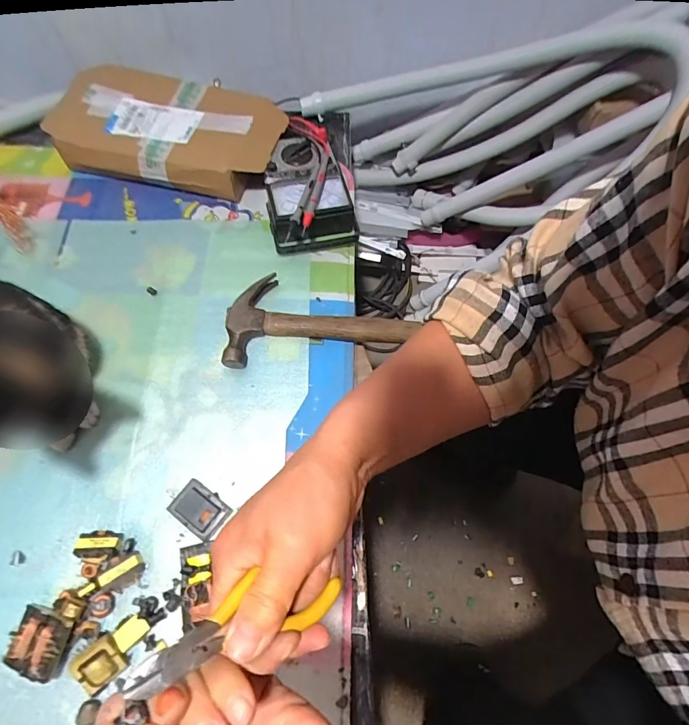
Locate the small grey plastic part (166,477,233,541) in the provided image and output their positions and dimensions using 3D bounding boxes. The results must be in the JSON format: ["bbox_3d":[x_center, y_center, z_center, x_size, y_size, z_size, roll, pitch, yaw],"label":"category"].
[{"bbox_3d":[-0.156,0.156,0.449,0.061,0.023,0.039,32,71,11],"label":"small grey plastic part"}]

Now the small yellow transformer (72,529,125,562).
[{"bbox_3d":[-0.255,0.191,0.436,0.042,0.017,0.029,5,68,1],"label":"small yellow transformer"}]

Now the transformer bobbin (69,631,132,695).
[{"bbox_3d":[-0.231,0.284,0.396,0.041,0.023,0.041,-32,94,-31],"label":"transformer bobbin"}]

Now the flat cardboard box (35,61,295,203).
[{"bbox_3d":[-0.260,-0.353,0.641,0.325,0.055,0.197,13,68,4],"label":"flat cardboard box"}]

